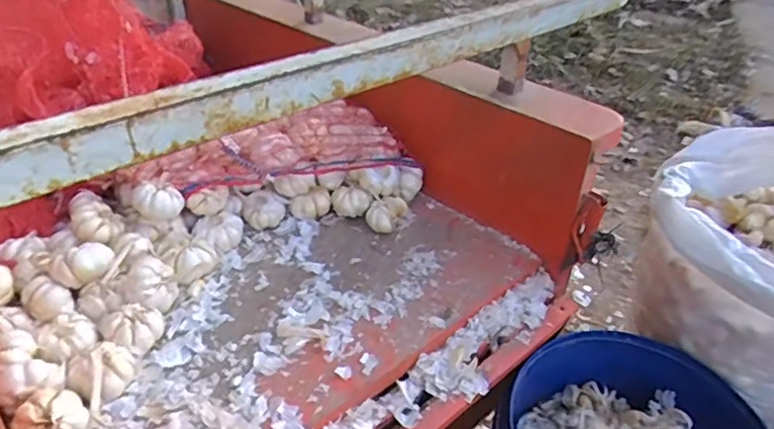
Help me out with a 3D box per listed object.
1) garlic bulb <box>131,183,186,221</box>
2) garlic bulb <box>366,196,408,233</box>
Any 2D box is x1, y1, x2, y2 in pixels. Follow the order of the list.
[{"bbox_3d":[-0.288,-0.019,0.725,0.060,0.035,0.042,-11,39,-22],"label":"garlic bulb"},{"bbox_3d":[-0.003,-0.001,0.824,0.047,0.036,0.067,19,38,18],"label":"garlic bulb"}]

